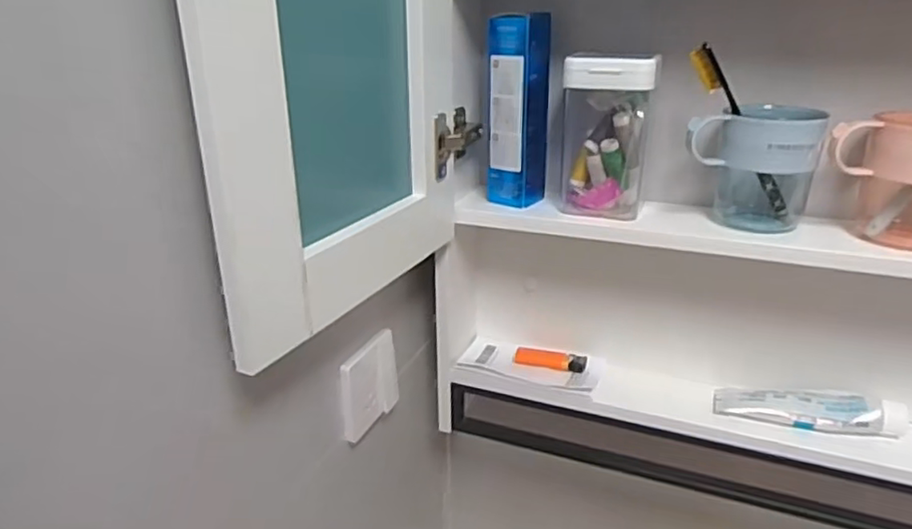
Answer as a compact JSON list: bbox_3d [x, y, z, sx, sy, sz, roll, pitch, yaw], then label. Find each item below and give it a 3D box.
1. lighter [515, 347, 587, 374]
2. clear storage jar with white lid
[{"bbox_3d":[0.109,0.110,0.722,0.082,0.013,0.023,5,23,13],"label":"lighter"},{"bbox_3d":[0.146,-0.122,0.605,0.084,0.148,0.068,5,23,13],"label":"clear storage jar with white lid"}]

